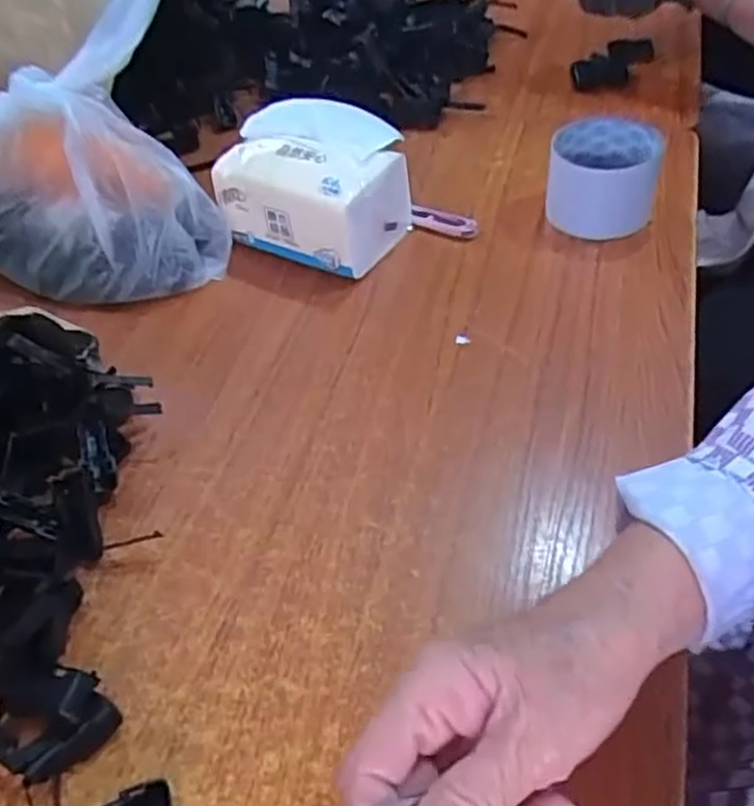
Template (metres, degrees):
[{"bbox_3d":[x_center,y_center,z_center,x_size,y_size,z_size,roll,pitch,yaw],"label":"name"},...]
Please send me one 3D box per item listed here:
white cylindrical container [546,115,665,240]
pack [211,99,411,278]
[{"bbox_3d":[0.180,-0.179,0.580,0.083,0.064,0.078,-3,47,3],"label":"white cylindrical container"},{"bbox_3d":[-0.050,-0.175,0.590,0.137,0.092,0.107,19,51,22],"label":"pack"}]

